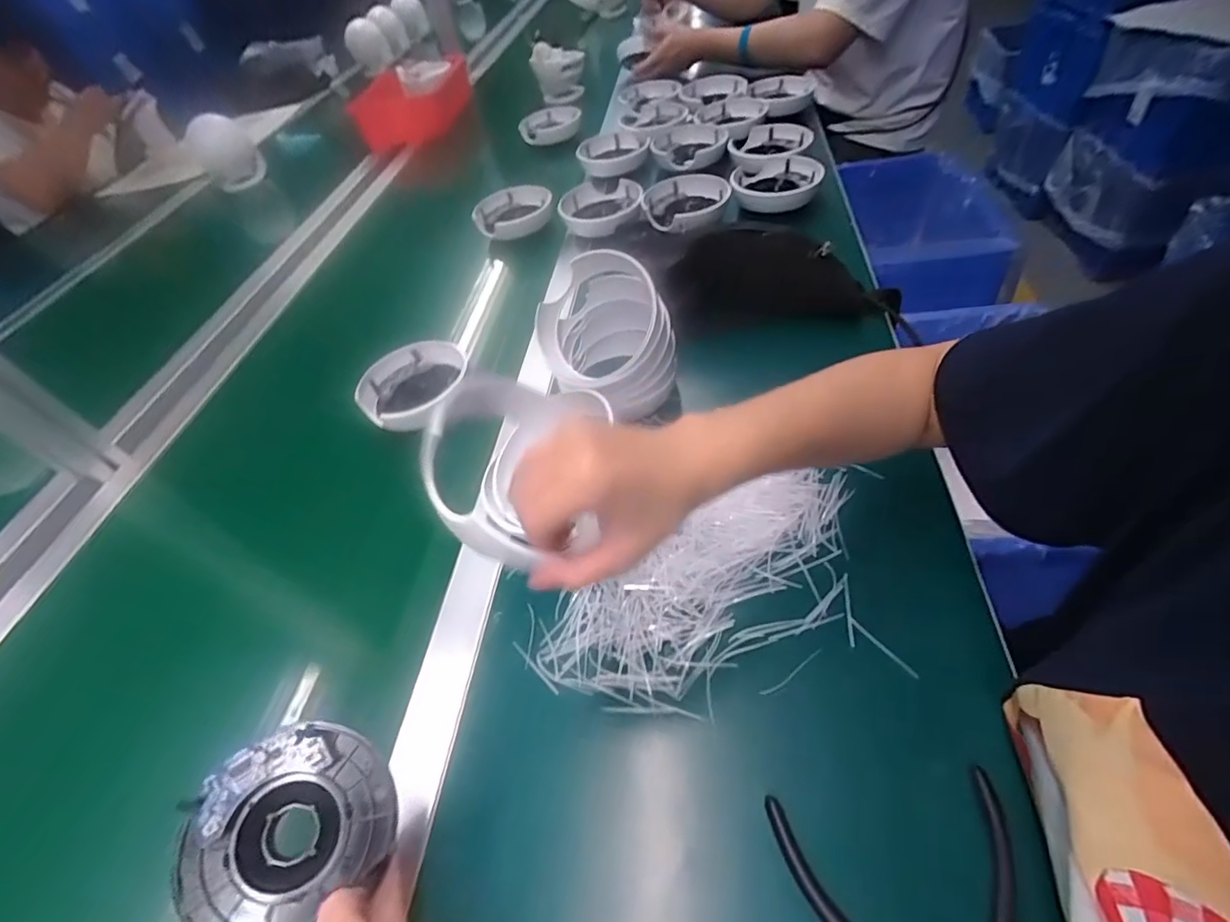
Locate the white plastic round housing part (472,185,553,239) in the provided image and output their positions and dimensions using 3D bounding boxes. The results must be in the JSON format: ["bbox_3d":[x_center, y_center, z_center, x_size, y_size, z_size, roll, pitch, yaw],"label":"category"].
[{"bbox_3d":[-0.155,-0.385,0.839,0.113,0.030,0.122,-7,49,8],"label":"white plastic round housing part"}]

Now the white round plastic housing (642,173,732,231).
[{"bbox_3d":[0.097,-0.355,0.758,0.108,0.036,0.117,-7,49,8],"label":"white round plastic housing"}]

